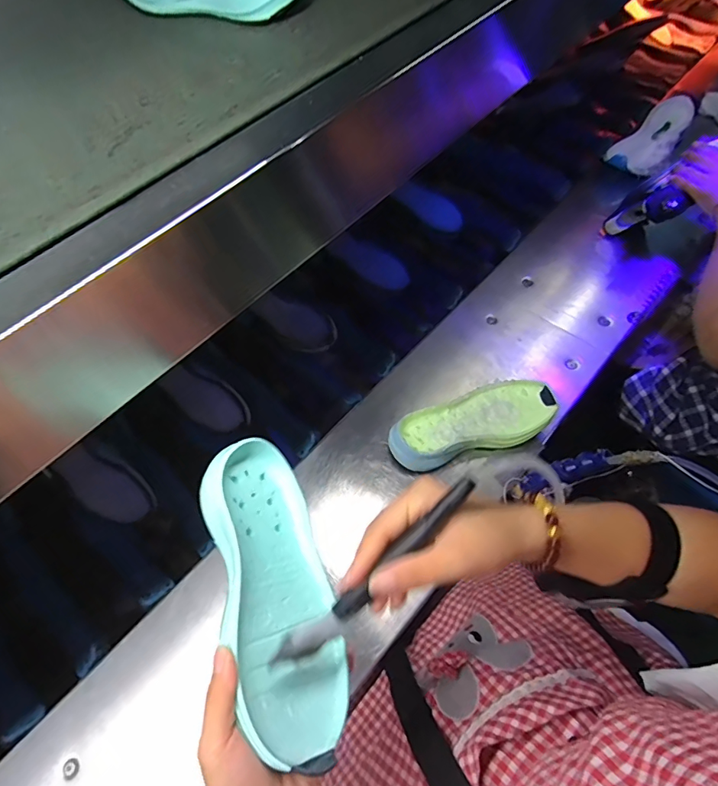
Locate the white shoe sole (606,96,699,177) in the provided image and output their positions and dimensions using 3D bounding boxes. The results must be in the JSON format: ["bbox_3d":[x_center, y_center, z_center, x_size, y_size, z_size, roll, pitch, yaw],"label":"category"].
[{"bbox_3d":[0.589,-0.511,0.919,0.103,0.045,0.237,38,69,22],"label":"white shoe sole"}]

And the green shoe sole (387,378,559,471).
[{"bbox_3d":[0.152,0.045,0.634,0.228,0.050,0.087,-17,60,-6],"label":"green shoe sole"}]

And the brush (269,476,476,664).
[{"bbox_3d":[0.011,0.113,0.284,0.163,0.020,0.017,-45,65,6],"label":"brush"}]

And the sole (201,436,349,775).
[{"bbox_3d":[-0.061,0.138,0.339,0.083,0.036,0.219,5,51,-36],"label":"sole"}]

